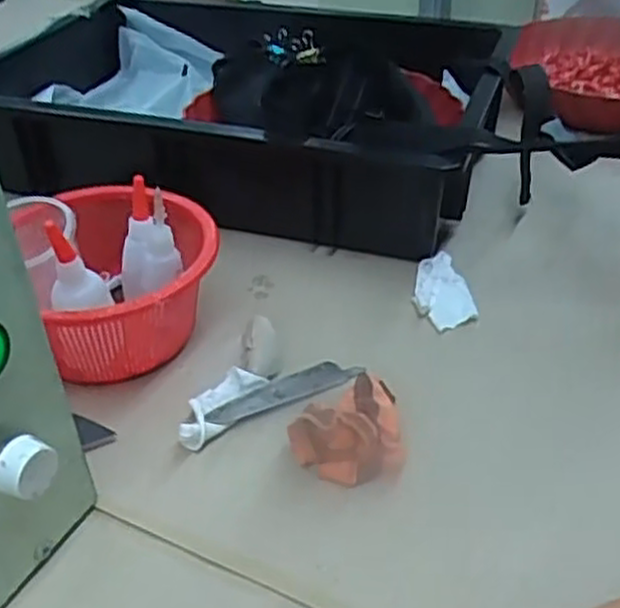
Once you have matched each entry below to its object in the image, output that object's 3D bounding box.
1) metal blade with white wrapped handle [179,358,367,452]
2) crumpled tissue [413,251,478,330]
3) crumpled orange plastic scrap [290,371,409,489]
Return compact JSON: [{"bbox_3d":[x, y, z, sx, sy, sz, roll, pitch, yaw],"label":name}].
[{"bbox_3d":[-0.026,0.052,0.478,0.119,0.011,0.035,-18,41,-23],"label":"metal blade with white wrapped handle"},{"bbox_3d":[0.093,-0.012,0.562,0.038,0.008,0.083,-3,37,-2],"label":"crumpled tissue"},{"bbox_3d":[0.028,0.069,0.434,0.063,0.033,0.048,-23,42,-26],"label":"crumpled orange plastic scrap"}]

